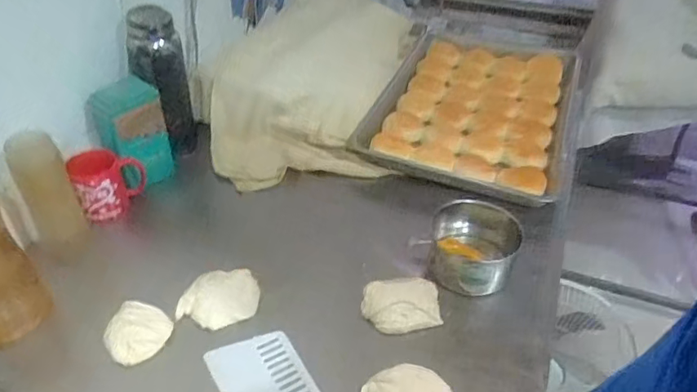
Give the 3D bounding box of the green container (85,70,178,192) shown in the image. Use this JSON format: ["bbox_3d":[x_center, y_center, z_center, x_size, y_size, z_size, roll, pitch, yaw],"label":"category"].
[{"bbox_3d":[-0.359,-0.103,0.894,0.085,0.162,0.094,23,44,25],"label":"green container"}]

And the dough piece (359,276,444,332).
[{"bbox_3d":[0.073,0.147,0.734,0.107,0.034,0.075,-10,40,-12],"label":"dough piece"}]

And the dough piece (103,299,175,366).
[{"bbox_3d":[-0.267,0.171,0.682,0.078,0.023,0.072,0,39,0],"label":"dough piece"}]

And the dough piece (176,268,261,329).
[{"bbox_3d":[-0.175,0.138,0.729,0.107,0.029,0.069,-10,40,-12],"label":"dough piece"}]

